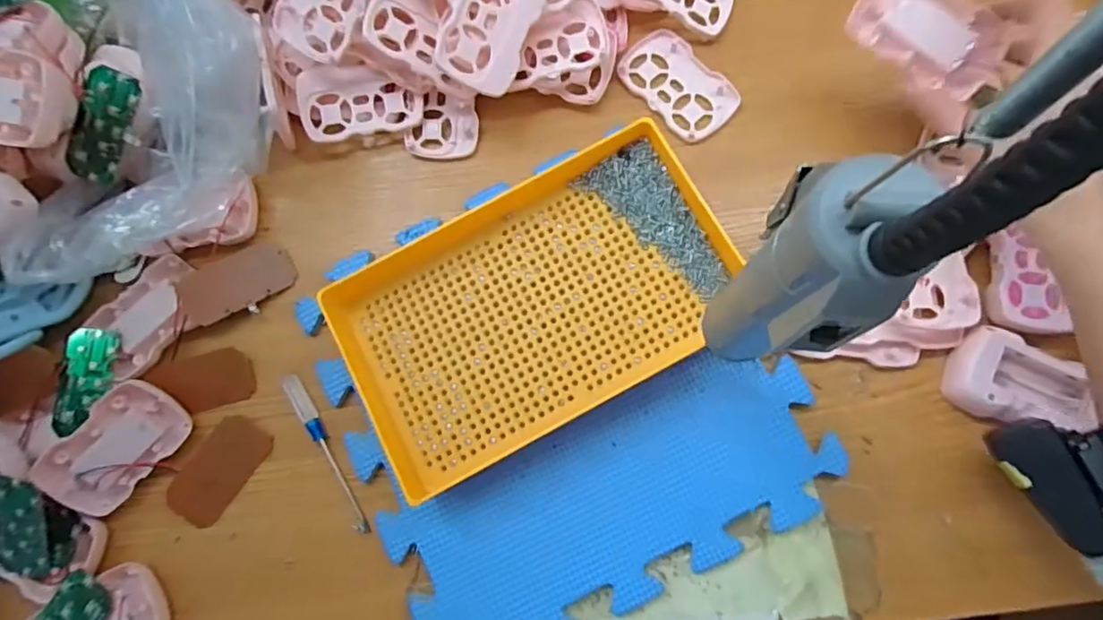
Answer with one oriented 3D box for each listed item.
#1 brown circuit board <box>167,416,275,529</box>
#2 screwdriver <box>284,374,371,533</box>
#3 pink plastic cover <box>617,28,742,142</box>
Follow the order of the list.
[{"bbox_3d":[-0.225,0.108,0.387,0.039,0.004,0.075,36,82,-1],"label":"brown circuit board"},{"bbox_3d":[-0.149,0.094,0.383,0.011,0.012,0.117,-31,79,-4],"label":"screwdriver"},{"bbox_3d":[0.093,-0.166,0.419,0.056,0.012,0.088,-40,80,-5],"label":"pink plastic cover"}]

